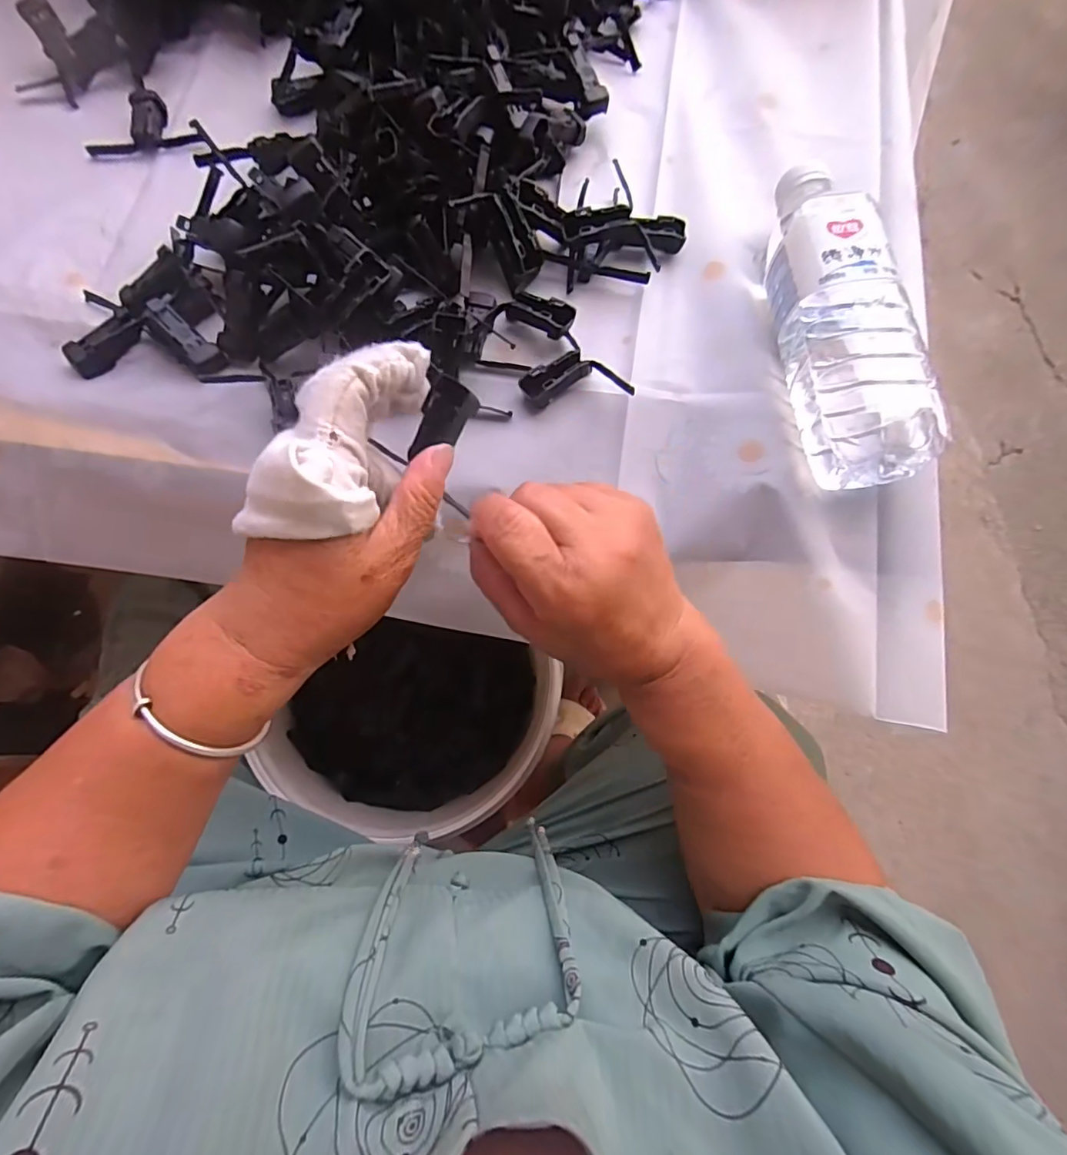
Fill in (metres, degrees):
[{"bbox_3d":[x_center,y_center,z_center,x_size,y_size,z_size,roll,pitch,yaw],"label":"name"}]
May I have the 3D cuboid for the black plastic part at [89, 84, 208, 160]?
[{"bbox_3d":[-0.281,-0.330,0.387,0.077,0.014,0.048,-11,78,-7],"label":"black plastic part"}]

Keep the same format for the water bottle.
[{"bbox_3d":[0.179,-0.156,0.320,0.063,0.055,0.206,-10,75,-2],"label":"water bottle"}]

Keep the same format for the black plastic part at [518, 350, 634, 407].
[{"bbox_3d":[0.026,-0.126,0.335,0.066,0.019,0.036,0,77,-4],"label":"black plastic part"}]

